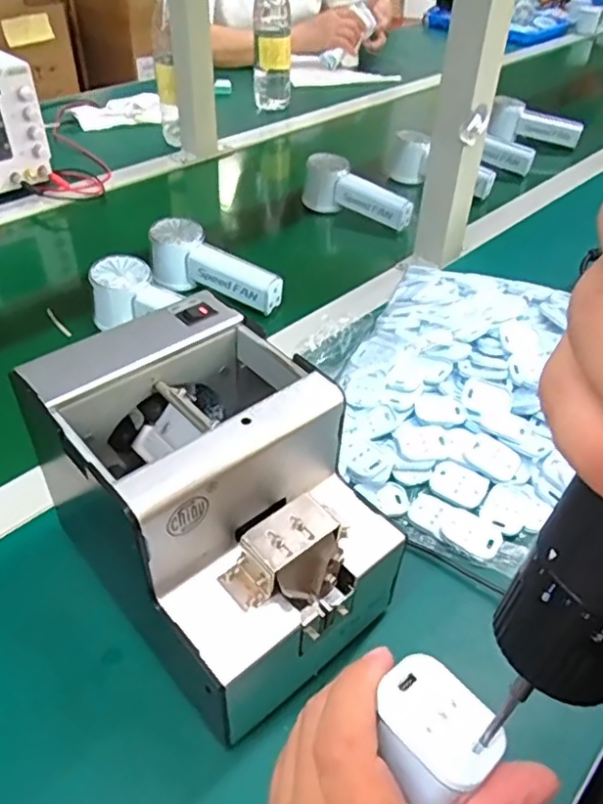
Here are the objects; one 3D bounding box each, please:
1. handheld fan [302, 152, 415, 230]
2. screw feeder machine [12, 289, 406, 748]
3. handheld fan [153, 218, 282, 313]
[{"bbox_3d":[0.072,-0.269,0.787,0.167,0.059,0.051,26,47,24],"label":"handheld fan"},{"bbox_3d":[-0.046,0.059,0.346,0.136,0.153,0.175,-33,52,-32],"label":"screw feeder machine"},{"bbox_3d":[-0.087,-0.138,0.632,0.142,0.053,0.051,26,48,25],"label":"handheld fan"}]

